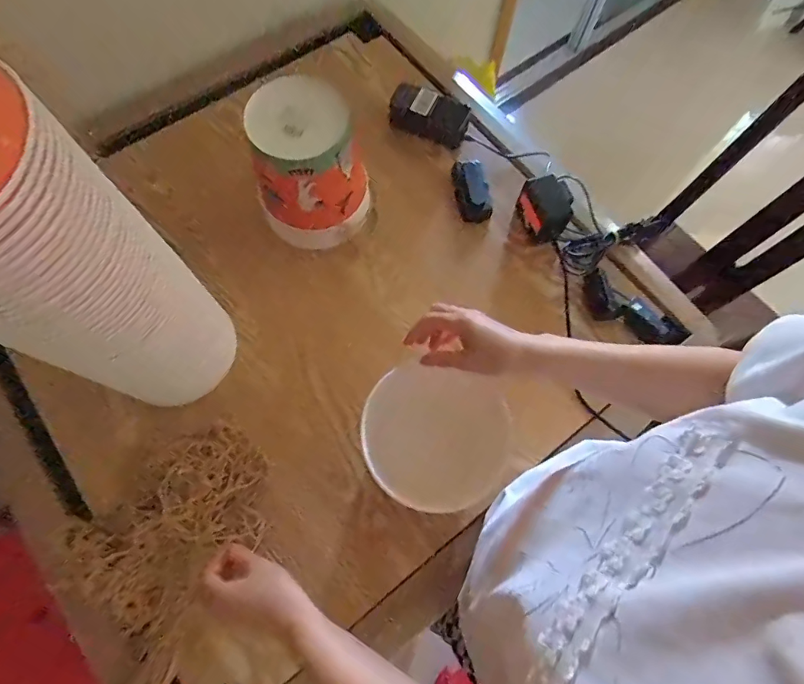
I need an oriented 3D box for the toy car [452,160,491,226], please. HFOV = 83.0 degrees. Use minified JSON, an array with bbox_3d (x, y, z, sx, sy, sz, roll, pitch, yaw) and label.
[{"bbox_3d":[0.111,-0.241,0.731,0.053,0.035,0.100,-8,70,-6],"label":"toy car"}]

